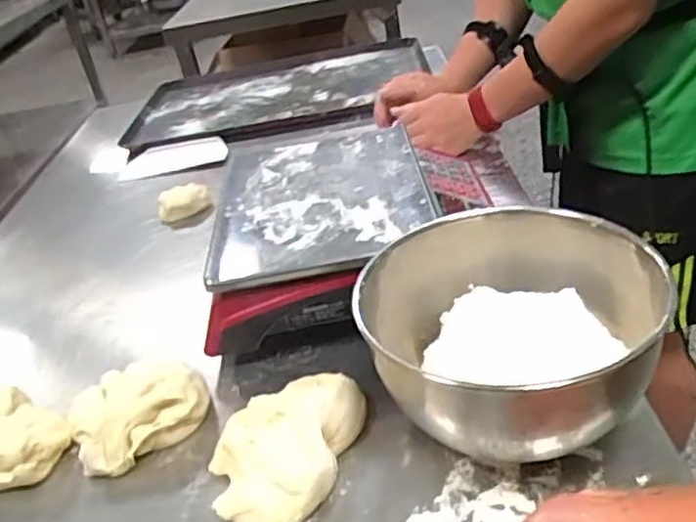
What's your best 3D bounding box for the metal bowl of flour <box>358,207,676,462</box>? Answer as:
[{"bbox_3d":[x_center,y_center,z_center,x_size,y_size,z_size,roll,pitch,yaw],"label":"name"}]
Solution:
[{"bbox_3d":[0.125,0.066,0.551,0.211,0.133,0.205,-8,32,5],"label":"metal bowl of flour"}]

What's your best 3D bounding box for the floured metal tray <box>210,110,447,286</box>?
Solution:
[{"bbox_3d":[-0.032,-0.081,0.751,0.226,0.025,0.313,-10,32,2],"label":"floured metal tray"}]

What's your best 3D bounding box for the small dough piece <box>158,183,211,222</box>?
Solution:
[{"bbox_3d":[-0.242,-0.087,1.003,0.076,0.047,0.053,-16,32,-7],"label":"small dough piece"}]

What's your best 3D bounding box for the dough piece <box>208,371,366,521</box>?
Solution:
[{"bbox_3d":[-0.054,0.144,0.557,0.109,0.046,0.144,8,37,27],"label":"dough piece"}]

